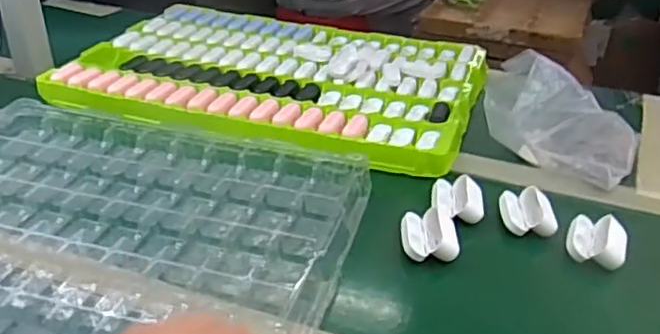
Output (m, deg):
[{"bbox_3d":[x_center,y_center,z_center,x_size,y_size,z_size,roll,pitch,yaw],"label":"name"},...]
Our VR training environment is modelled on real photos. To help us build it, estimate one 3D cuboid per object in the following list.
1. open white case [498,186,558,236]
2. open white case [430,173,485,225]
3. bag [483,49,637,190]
[{"bbox_3d":[0.208,0.045,0.672,0.053,0.024,0.059,1,33,-1],"label":"open white case"},{"bbox_3d":[0.140,0.034,0.697,0.054,0.023,0.064,1,35,13],"label":"open white case"},{"bbox_3d":[0.275,-0.066,0.751,0.179,0.101,0.115,16,35,22],"label":"bag"}]

